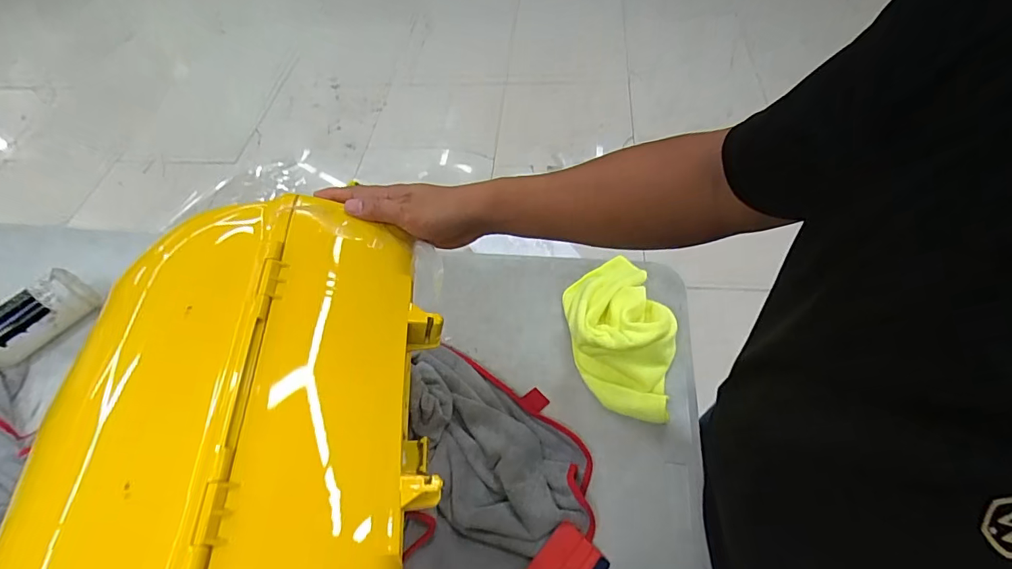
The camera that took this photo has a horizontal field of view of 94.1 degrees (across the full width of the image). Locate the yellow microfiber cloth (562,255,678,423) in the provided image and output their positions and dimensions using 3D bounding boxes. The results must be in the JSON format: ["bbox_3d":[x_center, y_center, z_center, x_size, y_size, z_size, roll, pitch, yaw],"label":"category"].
[{"bbox_3d":[0.167,0.069,0.669,0.143,0.084,0.247,-10,57,-2],"label":"yellow microfiber cloth"}]

